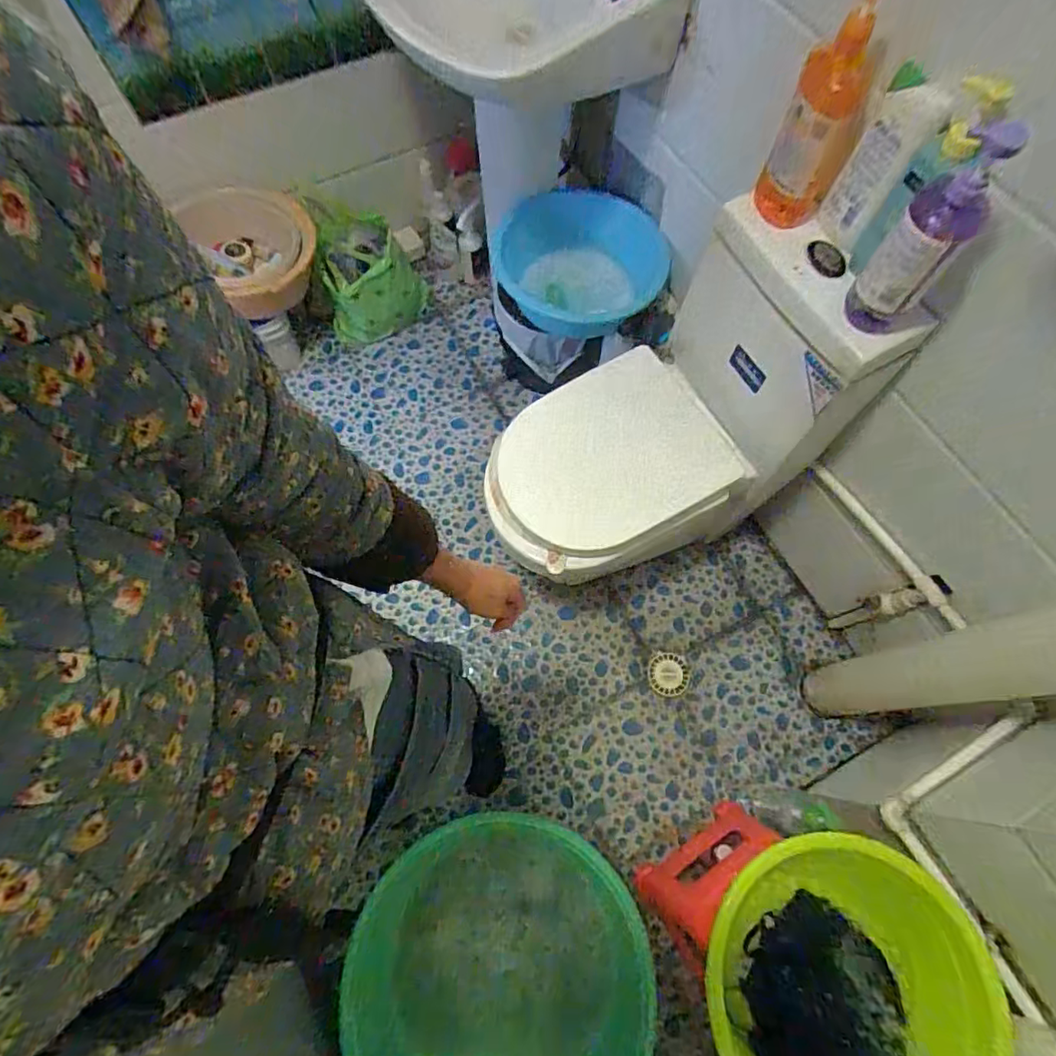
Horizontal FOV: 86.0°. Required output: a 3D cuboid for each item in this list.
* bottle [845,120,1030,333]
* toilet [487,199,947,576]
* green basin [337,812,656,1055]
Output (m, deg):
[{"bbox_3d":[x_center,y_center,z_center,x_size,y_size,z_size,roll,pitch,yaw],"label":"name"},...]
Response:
[{"bbox_3d":[0.483,-0.347,0.692,0.076,0.267,0.085,38,74,13],"label":"bottle"},{"bbox_3d":[0.219,-0.135,1.142,0.611,0.740,0.362,-32,73,-12],"label":"toilet"},{"bbox_3d":[-0.060,0.844,1.061,0.557,0.148,0.508,0,69,0],"label":"green basin"}]

